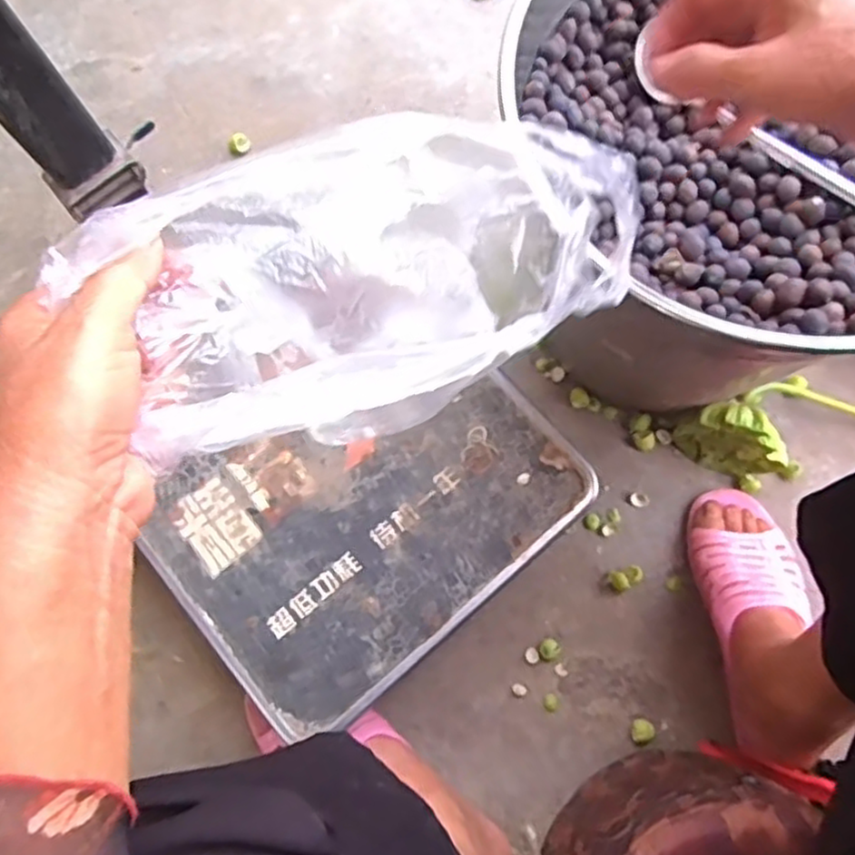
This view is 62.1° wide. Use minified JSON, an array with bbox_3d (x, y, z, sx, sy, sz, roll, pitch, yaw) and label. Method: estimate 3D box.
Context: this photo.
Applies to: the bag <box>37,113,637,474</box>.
[{"bbox_3d":[-0.019,-0.062,0.312,0.247,0.070,0.125,-25,106,-22],"label":"bag"}]

